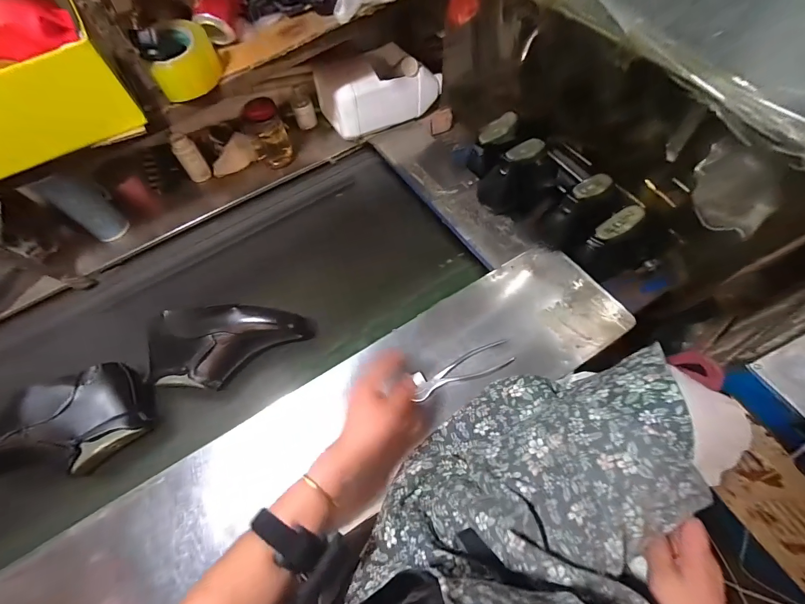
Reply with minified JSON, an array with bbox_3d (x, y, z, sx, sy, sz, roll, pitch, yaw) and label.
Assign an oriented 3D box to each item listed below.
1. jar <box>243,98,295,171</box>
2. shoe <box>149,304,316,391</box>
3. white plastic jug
[{"bbox_3d":[-0.309,-0.387,0.813,0.089,0.132,0.065,-22,64,-8],"label":"jar"},{"bbox_3d":[-0.305,0.078,0.625,0.271,0.096,0.120,-4,63,1],"label":"shoe"},{"bbox_3d":[-0.066,-0.535,0.872,0.269,0.127,0.191,-26,65,-10],"label":"white plastic jug"}]

